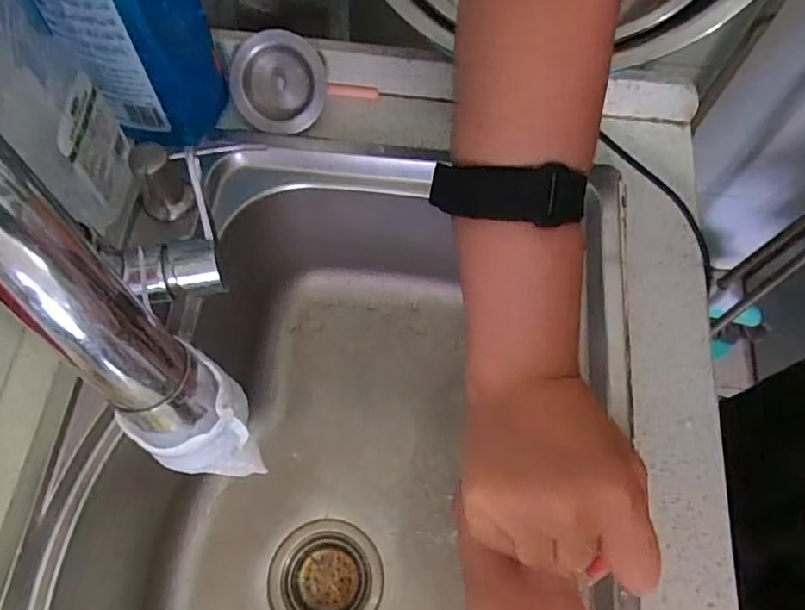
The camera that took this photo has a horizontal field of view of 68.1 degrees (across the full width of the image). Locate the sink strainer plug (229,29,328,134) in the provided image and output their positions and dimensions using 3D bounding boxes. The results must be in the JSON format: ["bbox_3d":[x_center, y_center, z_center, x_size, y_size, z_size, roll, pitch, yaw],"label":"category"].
[{"bbox_3d":[-0.110,-0.196,0.526,0.082,0.082,0.016,-2,23,-6],"label":"sink strainer plug"}]

